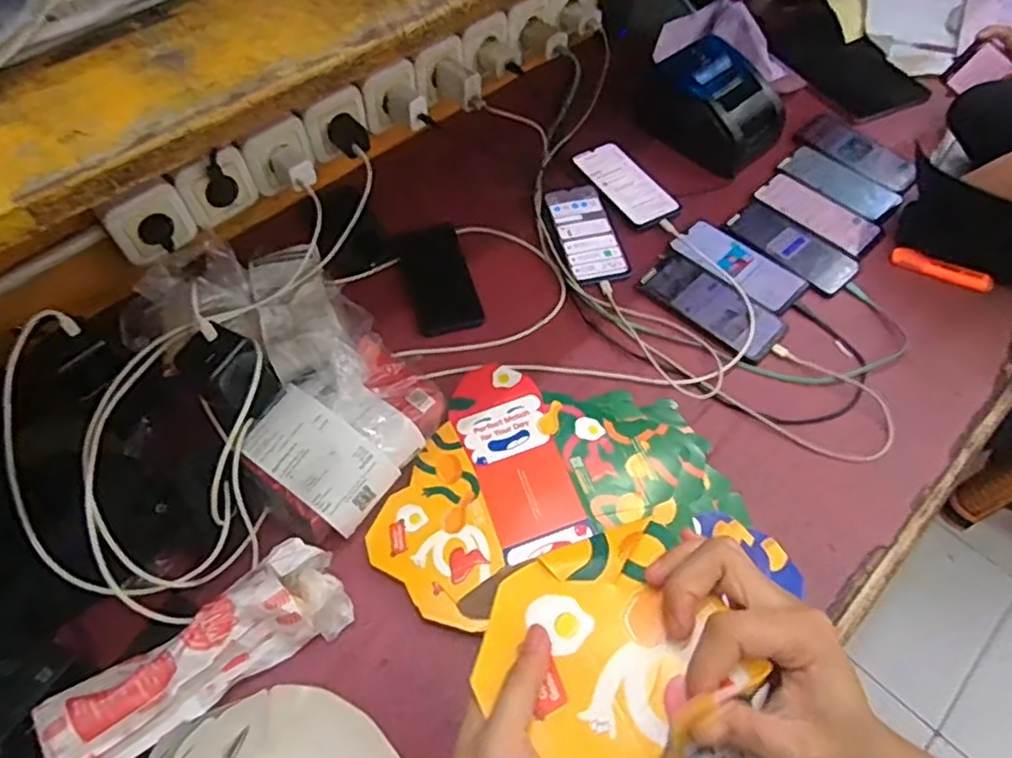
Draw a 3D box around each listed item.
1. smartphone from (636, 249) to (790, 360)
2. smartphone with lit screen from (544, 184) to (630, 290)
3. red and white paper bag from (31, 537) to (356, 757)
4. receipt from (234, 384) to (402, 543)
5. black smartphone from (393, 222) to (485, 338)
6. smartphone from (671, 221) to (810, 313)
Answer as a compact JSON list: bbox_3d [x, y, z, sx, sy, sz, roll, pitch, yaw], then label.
[{"bbox_3d":[0.246,-0.089,0.793,0.168,0.010,0.082,37,63,21],"label":"smartphone"},{"bbox_3d":[0.103,-0.190,0.860,0.073,0.012,0.174,-15,54,-4],"label":"smartphone with lit screen"},{"bbox_3d":[-0.247,0.225,0.541,0.233,0.069,0.079,-30,63,-19],"label":"red and white paper bag"},{"bbox_3d":[-0.181,0.074,0.625,0.136,0.056,0.082,32,62,19],"label":"receipt"},{"bbox_3d":[-0.082,-0.123,0.809,0.077,0.011,0.156,-15,65,-9],"label":"black smartphone"},{"bbox_3d":[0.293,-0.145,0.830,0.162,0.009,0.080,38,64,22],"label":"smartphone"}]

